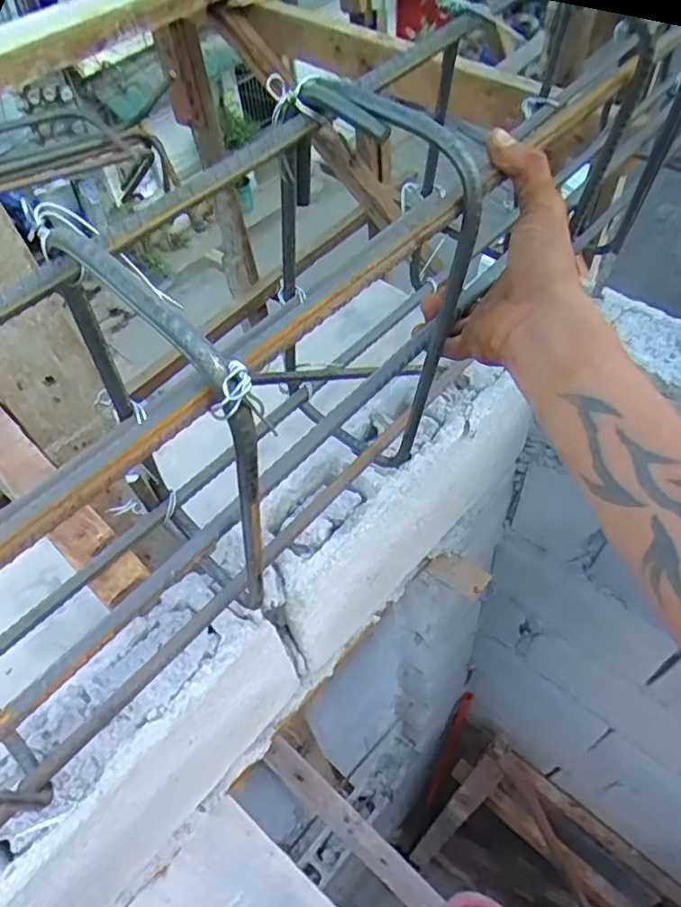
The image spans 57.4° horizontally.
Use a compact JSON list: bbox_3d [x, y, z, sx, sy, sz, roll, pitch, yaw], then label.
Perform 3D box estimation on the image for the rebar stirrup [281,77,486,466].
[{"bbox_3d":[0.013,-0.092,0.445,0.142,0.314,0.029,32,61,18],"label":"rebar stirrup"}]

